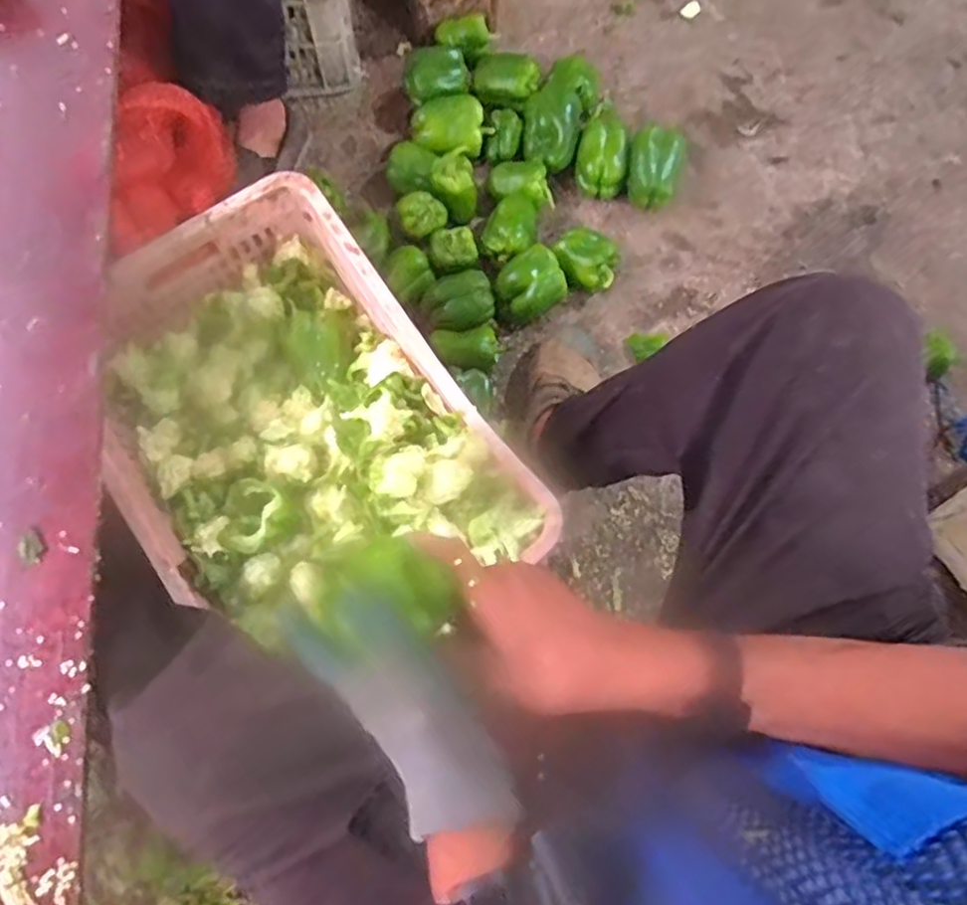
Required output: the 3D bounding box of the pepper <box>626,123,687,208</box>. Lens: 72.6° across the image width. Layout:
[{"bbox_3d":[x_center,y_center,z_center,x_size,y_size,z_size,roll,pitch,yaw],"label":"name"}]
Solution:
[{"bbox_3d":[0.268,-0.446,1.044,0.087,0.097,0.081,1,74,-2],"label":"pepper"}]

